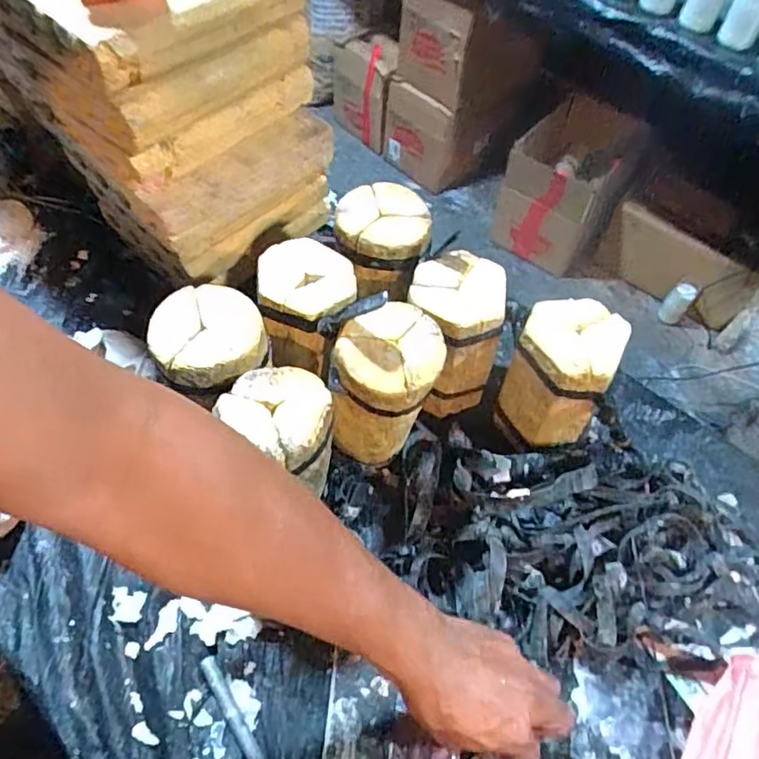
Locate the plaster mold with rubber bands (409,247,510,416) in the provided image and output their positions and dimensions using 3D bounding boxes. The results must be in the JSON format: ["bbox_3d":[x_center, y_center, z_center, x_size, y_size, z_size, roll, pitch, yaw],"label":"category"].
[{"bbox_3d":[0.057,-0.041,0.573,0.101,0.143,0.088,1,57,-4],"label":"plaster mold with rubber bands"}]

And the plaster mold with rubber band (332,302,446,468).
[{"bbox_3d":[0.001,0.004,0.526,0.093,0.133,0.095,17,57,6],"label":"plaster mold with rubber band"}]

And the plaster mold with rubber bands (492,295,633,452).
[{"bbox_3d":[0.157,-0.003,0.546,0.088,0.128,0.092,19,57,8],"label":"plaster mold with rubber bands"}]

